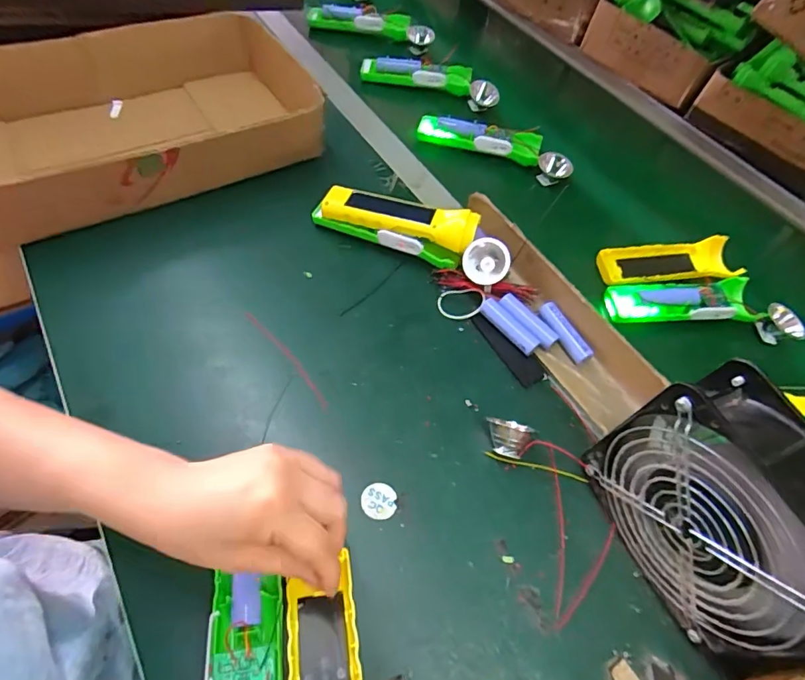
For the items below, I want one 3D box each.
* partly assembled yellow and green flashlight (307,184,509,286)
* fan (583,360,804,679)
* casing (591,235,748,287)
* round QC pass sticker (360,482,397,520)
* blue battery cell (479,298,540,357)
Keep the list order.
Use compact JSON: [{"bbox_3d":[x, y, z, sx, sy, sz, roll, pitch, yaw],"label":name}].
[{"bbox_3d":[0.012,-0.113,0.495,0.206,0.047,0.056,23,56,10],"label":"partly assembled yellow and green flashlight"},{"bbox_3d":[0.207,0.116,0.308,0.067,0.146,0.156,-18,59,-18],"label":"fan"},{"bbox_3d":[0.299,-0.086,0.542,0.160,0.019,0.051,-6,56,-10],"label":"casing"},{"bbox_3d":[-0.018,0.123,0.366,0.027,0.004,0.027,3,55,-4],"label":"round QC pass sticker"},{"bbox_3d":[0.101,-0.011,0.458,0.016,0.019,0.064,-33,65,-25],"label":"blue battery cell"}]

